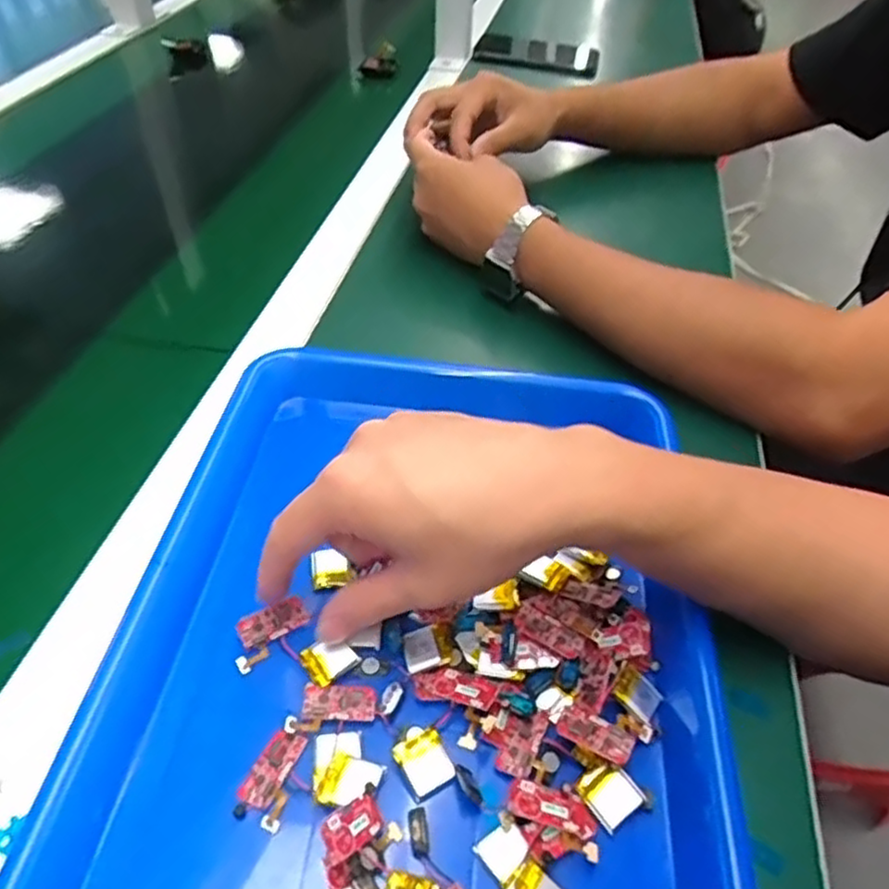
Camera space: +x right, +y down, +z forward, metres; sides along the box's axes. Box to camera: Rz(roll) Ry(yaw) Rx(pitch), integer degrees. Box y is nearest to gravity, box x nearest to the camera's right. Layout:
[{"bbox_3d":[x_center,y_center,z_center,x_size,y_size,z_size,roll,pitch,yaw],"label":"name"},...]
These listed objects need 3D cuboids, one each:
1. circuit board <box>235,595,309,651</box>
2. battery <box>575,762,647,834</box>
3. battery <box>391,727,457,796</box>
[{"bbox_3d":[-0.078,0.080,0.317,0.030,0.004,0.015,-26,91,-16],"label":"circuit board"},{"bbox_3d":[0.065,0.136,0.274,0.020,0.004,0.022,-35,71,-11],"label":"battery"},{"bbox_3d":[-0.008,0.125,0.280,0.019,0.006,0.023,-26,53,-26],"label":"battery"}]

